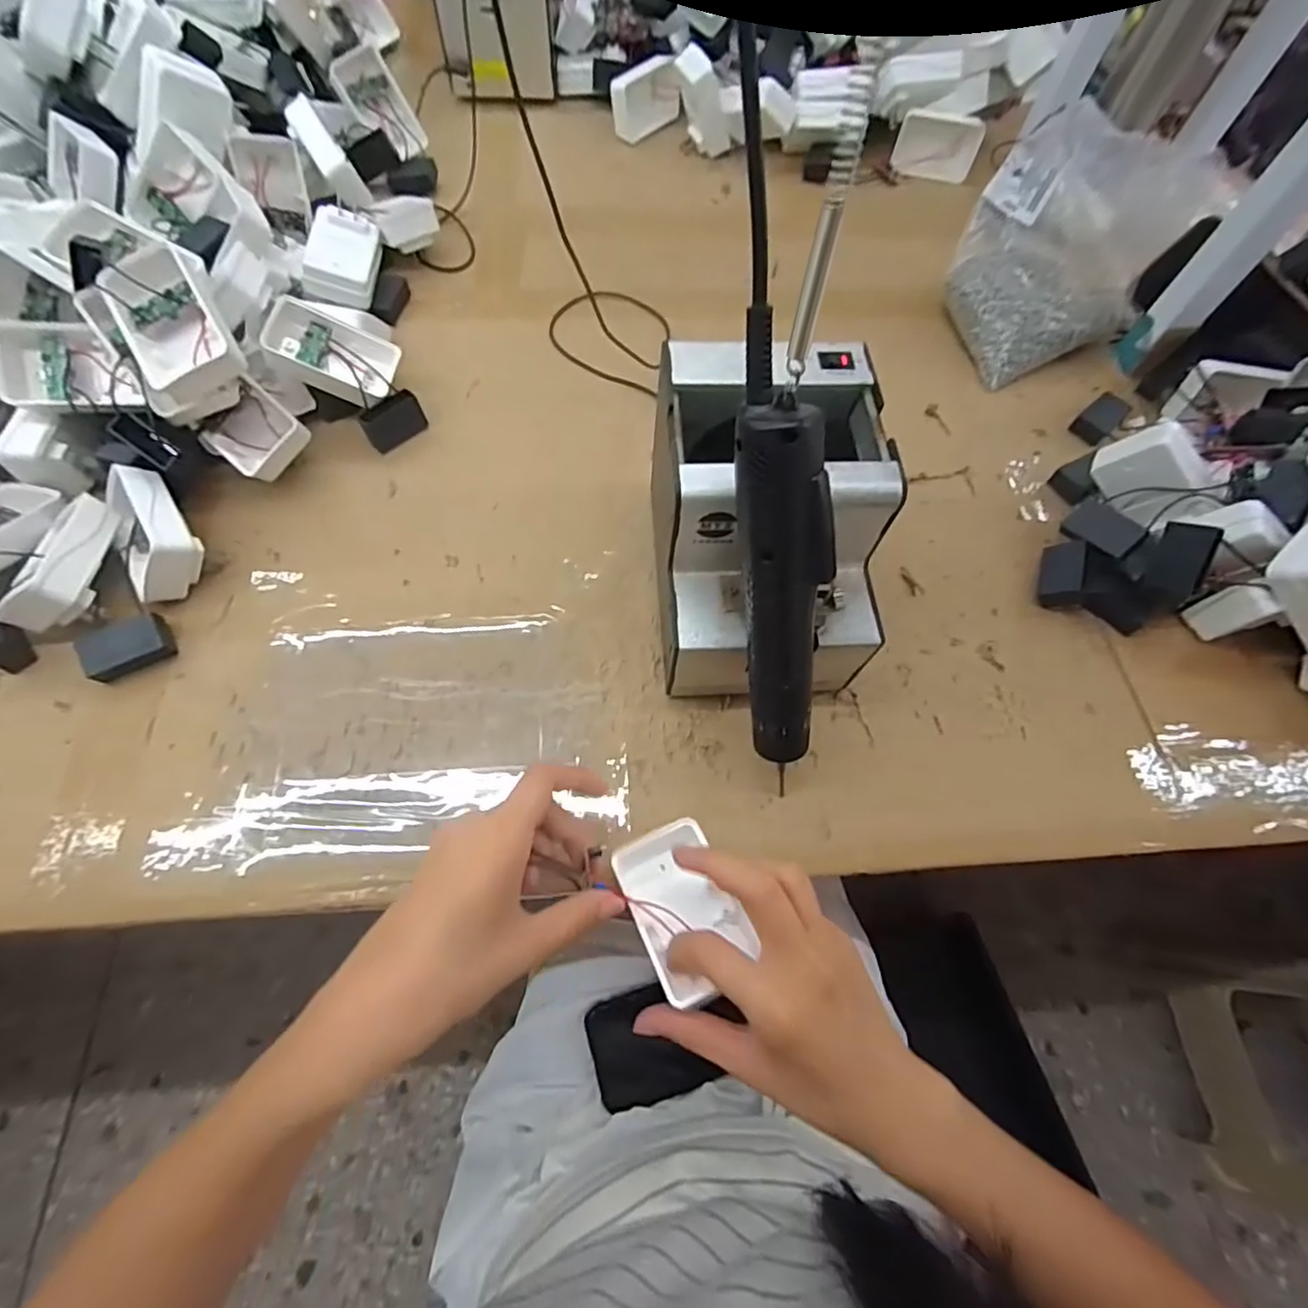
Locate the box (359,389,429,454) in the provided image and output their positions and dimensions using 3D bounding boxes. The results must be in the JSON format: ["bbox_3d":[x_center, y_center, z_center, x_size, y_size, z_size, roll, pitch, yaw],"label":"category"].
[{"bbox_3d":[-0.213,-0.190,0.496,0.049,0.031,0.020,-35,71,-16],"label":"box"}]

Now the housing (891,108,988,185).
[{"bbox_3d":[0.322,-0.587,0.696,0.089,0.058,0.028,6,39,-1],"label":"housing"}]

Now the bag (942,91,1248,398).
[{"bbox_3d":[0.373,-0.373,0.550,0.221,0.127,0.162,-37,72,-17],"label":"bag"}]

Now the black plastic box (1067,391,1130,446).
[{"bbox_3d":[0.398,-0.209,0.536,0.056,0.015,0.031,-39,72,-17],"label":"black plastic box"}]

